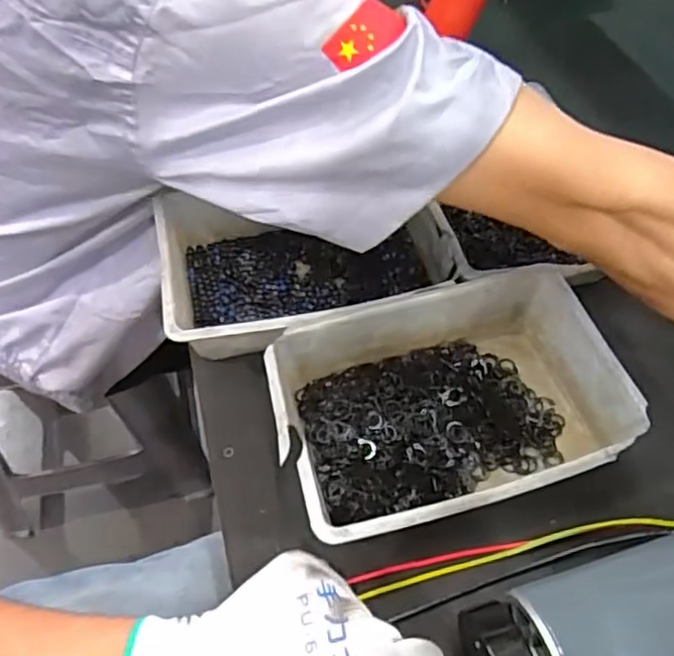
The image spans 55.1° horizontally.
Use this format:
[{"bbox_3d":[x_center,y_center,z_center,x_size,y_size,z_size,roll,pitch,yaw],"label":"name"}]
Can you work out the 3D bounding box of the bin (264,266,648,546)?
[{"bbox_3d":[0.067,0.048,0.405,0.206,0.058,0.143,-9,58,-15],"label":"bin"}]

